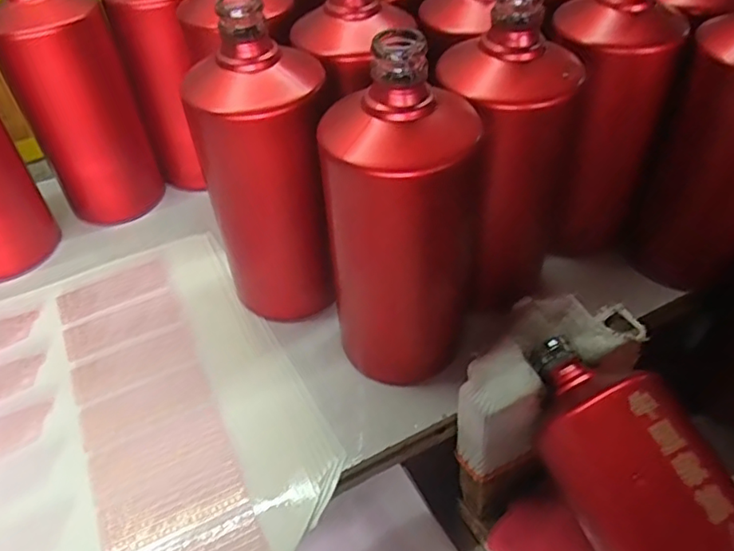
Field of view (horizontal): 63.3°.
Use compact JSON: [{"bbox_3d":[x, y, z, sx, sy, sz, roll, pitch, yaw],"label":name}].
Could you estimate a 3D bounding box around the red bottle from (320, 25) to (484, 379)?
[{"bbox_3d":[0.022,-0.024,0.331,0.073,0.199,0.070,-2,47,2],"label":"red bottle"}]

